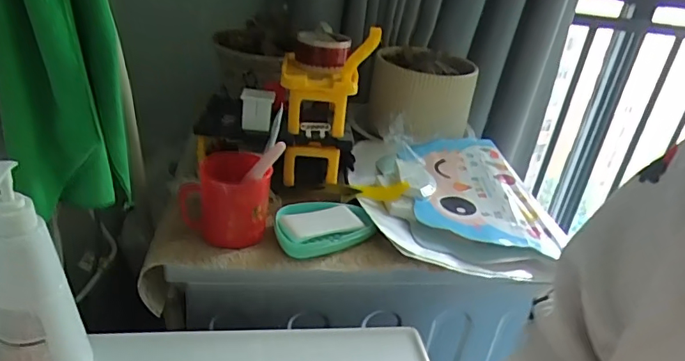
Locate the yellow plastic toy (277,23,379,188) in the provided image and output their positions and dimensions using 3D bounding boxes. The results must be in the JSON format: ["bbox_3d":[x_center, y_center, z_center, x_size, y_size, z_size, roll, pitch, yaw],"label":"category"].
[{"bbox_3d":[-0.027,-0.110,0.760,0.127,0.210,0.109,5,28,-4],"label":"yellow plastic toy"}]

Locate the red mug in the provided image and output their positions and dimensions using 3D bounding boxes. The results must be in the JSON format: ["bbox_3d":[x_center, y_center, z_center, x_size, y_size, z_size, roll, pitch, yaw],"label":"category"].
[{"bbox_3d":[-0.147,0.018,0.634,0.102,0.101,0.098,-1,29,-16],"label":"red mug"}]

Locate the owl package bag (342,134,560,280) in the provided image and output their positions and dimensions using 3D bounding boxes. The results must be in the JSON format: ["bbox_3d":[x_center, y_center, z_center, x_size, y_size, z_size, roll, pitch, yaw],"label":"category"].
[{"bbox_3d":[0.157,0.023,0.772,0.267,0.048,0.333,2,28,-9],"label":"owl package bag"}]

